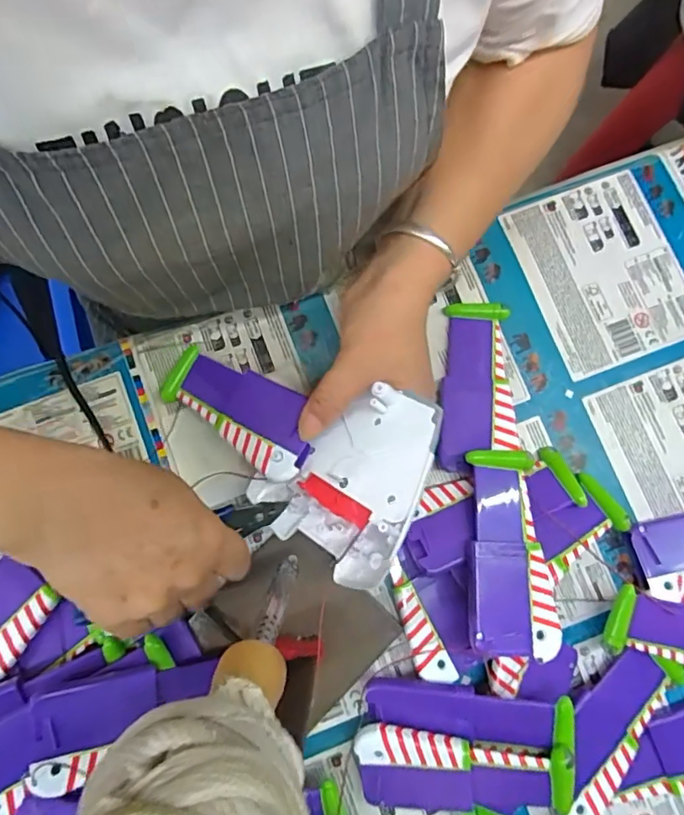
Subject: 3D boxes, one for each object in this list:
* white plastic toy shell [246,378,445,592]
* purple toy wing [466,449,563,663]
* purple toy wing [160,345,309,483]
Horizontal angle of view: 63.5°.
[{"bbox_3d":[0.006,0.038,0.325,0.096,0.036,0.106,28,91,33],"label":"white plastic toy shell"},{"bbox_3d":[0.102,0.086,0.333,0.050,0.008,0.119,4,73,-7],"label":"purple toy wing"},{"bbox_3d":[-0.066,-0.002,0.351,0.118,0.011,0.048,33,79,29],"label":"purple toy wing"}]

